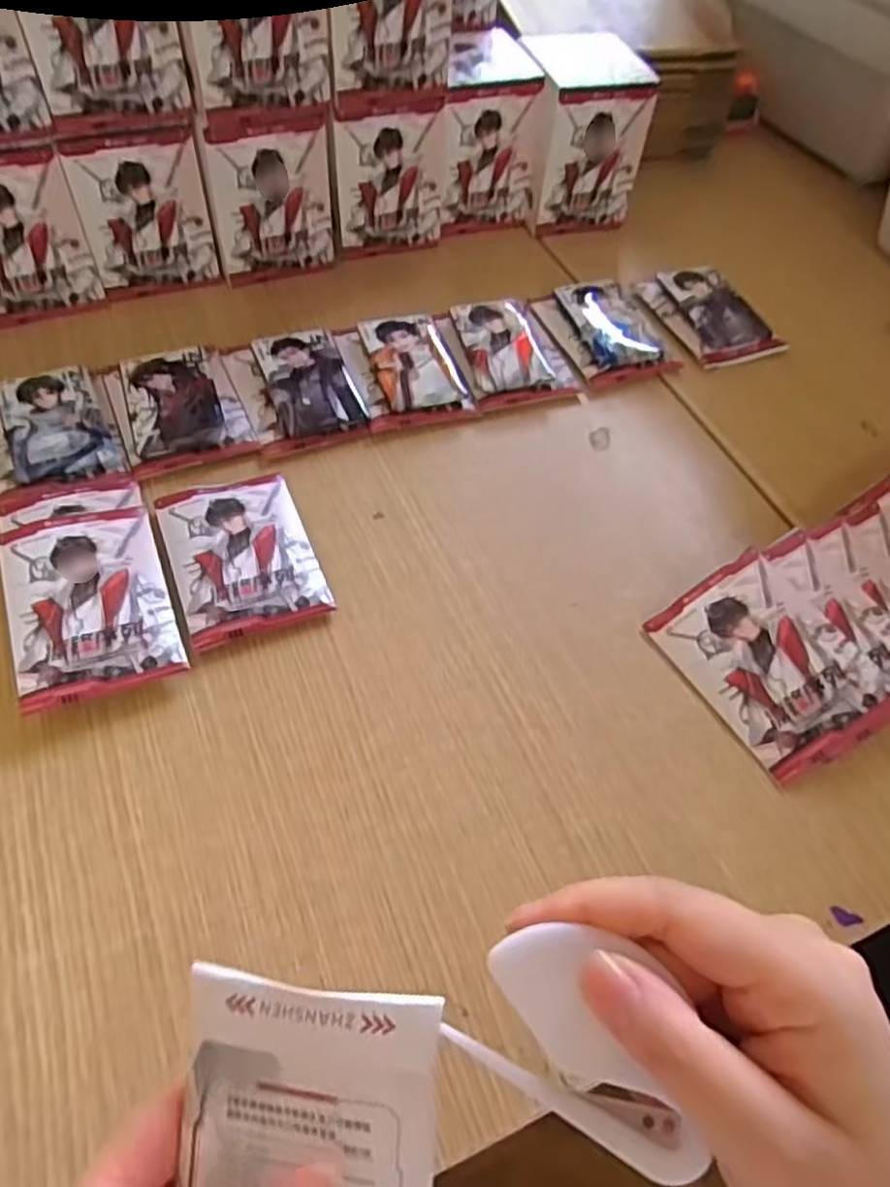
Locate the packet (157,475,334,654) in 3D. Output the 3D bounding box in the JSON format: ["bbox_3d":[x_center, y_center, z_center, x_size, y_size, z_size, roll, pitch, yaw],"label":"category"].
[{"bbox_3d":[-0.109,-0.021,0.403,0.071,0.011,0.099,-17,59,-16],"label":"packet"}]

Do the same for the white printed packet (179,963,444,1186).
[{"bbox_3d":[-0.038,0.157,0.197,0.069,0.005,0.101,1,83,11],"label":"white printed packet"}]

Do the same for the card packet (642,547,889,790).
[{"bbox_3d":[0.161,0.035,0.376,0.070,0.011,0.103,-36,63,0],"label":"card packet"}]

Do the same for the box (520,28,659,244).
[{"bbox_3d":[0.104,-0.371,0.601,0.083,0.108,0.097,-9,57,-12],"label":"box"}]

